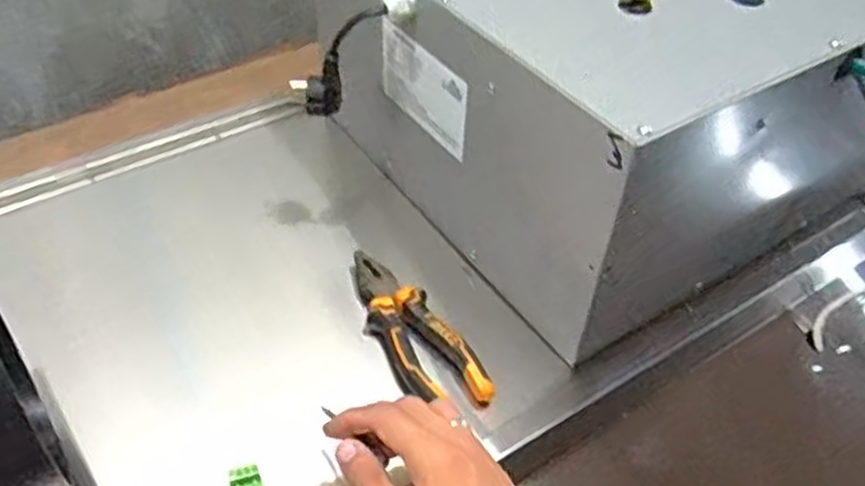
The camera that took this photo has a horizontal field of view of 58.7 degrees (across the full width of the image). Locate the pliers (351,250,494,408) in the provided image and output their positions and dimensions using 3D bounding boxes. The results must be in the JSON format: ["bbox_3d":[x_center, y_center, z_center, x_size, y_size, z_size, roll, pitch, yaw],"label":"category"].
[{"bbox_3d":[-0.019,0.067,0.599,0.051,0.026,0.170,-23,51,-24],"label":"pliers"}]

